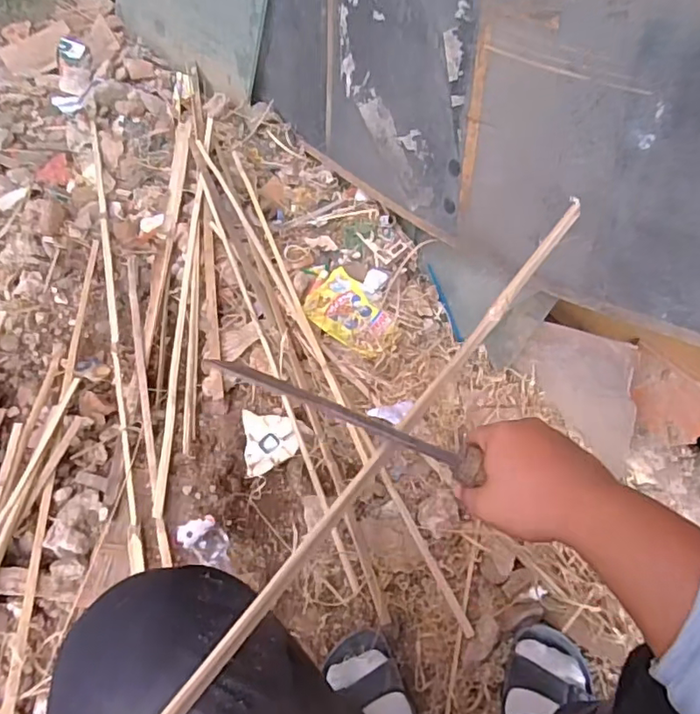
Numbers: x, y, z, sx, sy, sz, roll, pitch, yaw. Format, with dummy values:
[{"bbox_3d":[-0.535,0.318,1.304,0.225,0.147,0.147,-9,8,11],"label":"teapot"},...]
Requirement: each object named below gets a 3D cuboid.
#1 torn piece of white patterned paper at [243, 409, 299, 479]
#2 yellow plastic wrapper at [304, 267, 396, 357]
[{"bbox_3d":[-0.123,0.131,0.882,0.081,0.015,0.104,-5,55,-4],"label":"torn piece of white patterned paper"},{"bbox_3d":[0.009,-0.075,0.981,0.160,0.015,0.118,31,60,19],"label":"yellow plastic wrapper"}]

